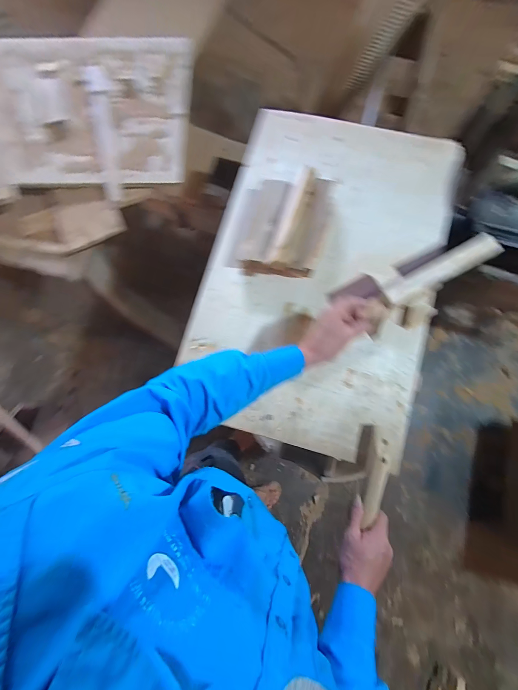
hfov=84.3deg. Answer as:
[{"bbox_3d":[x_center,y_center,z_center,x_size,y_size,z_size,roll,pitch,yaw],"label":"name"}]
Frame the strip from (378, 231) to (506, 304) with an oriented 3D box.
[{"bbox_3d":[0.388,-0.162,0.615,0.244,0.021,0.059,-29,64,5],"label":"strip"}]

